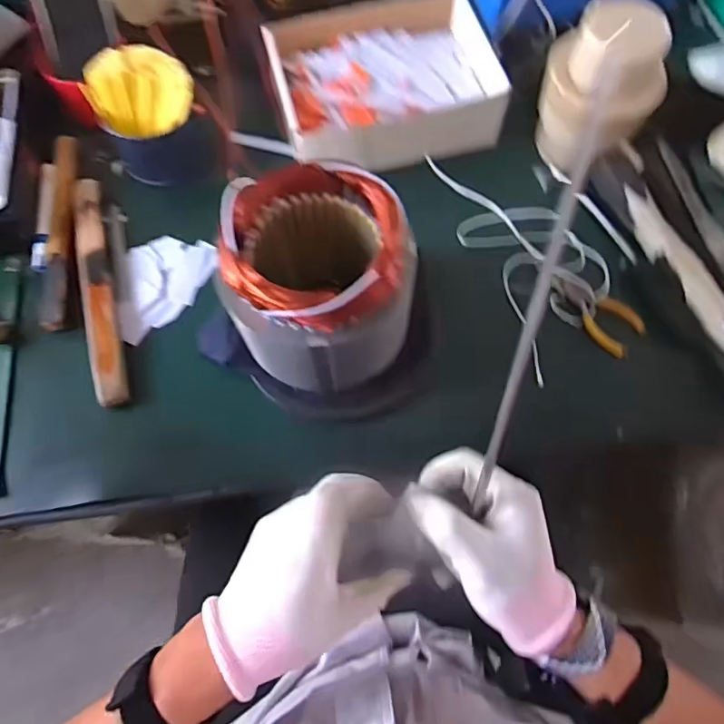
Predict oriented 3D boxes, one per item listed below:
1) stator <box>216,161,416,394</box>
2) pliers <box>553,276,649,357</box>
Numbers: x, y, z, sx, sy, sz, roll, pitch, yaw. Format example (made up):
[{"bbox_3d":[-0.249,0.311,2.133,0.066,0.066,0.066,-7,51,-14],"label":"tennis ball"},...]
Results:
[{"bbox_3d":[-0.031,-0.070,0.447,0.144,0.130,0.150,3,68,3],"label":"stator"},{"bbox_3d":[0.237,-0.052,0.551,0.101,0.012,0.048,40,74,16],"label":"pliers"}]

